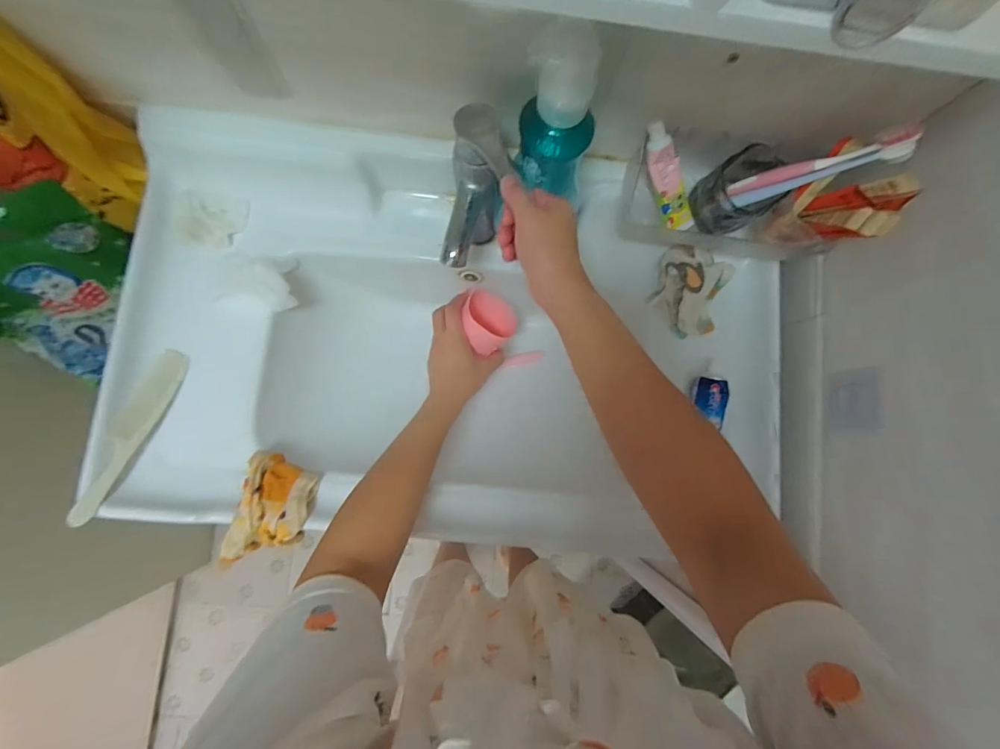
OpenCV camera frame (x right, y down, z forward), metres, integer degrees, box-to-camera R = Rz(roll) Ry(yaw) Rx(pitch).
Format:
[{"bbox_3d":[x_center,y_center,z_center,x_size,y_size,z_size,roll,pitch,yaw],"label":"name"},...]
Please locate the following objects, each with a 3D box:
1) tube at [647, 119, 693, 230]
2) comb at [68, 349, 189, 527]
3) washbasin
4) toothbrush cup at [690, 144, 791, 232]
[{"bbox_3d":[0.192,-0.221,0.490,0.031,0.019,0.126,-44,128,-7],"label":"tube"},{"bbox_3d":[-0.430,0.066,0.500,0.036,0.006,0.206,40,57,-41],"label":"comb"},{"bbox_3d":[-0.051,-0.035,0.572,0.805,0.149,0.484,5,82,-3],"label":"washbasin"},{"bbox_3d":[0.272,-0.208,0.503,0.080,0.083,0.072,-31,85,-7],"label":"toothbrush cup"}]

